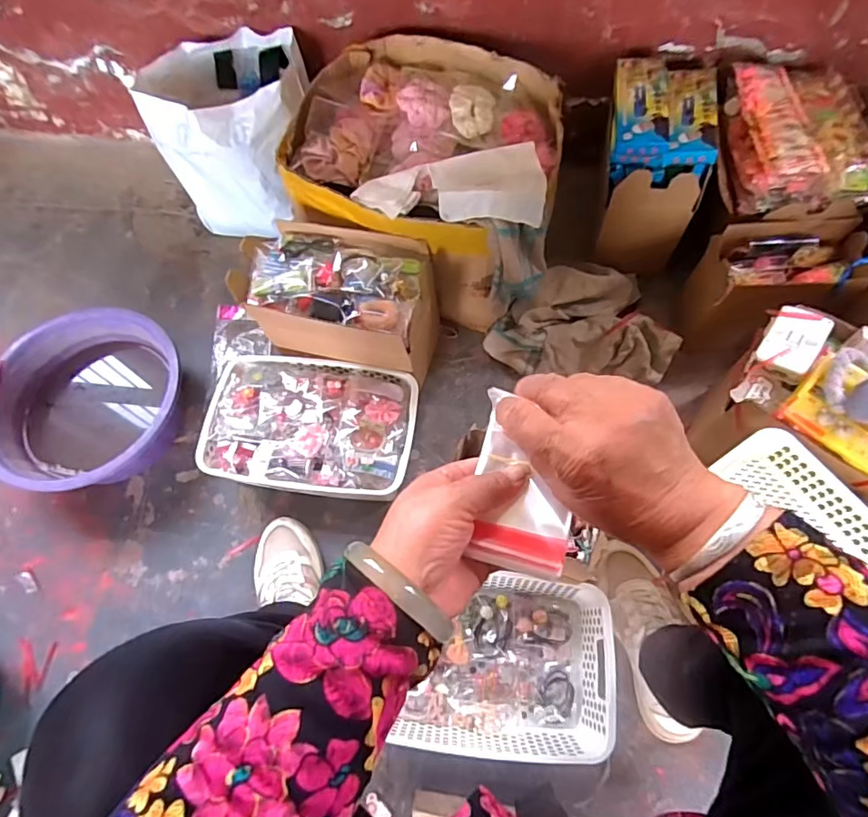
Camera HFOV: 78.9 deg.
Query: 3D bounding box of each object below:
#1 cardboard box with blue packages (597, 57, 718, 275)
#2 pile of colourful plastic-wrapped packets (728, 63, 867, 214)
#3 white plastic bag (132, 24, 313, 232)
[{"bbox_3d":[0.341,-0.420,0.831,0.145,0.146,0.252,5,66,3],"label":"cardboard box with blue packages"},{"bbox_3d":[0.534,-0.404,0.775,0.190,0.061,0.254,2,66,1],"label":"pile of colourful plastic-wrapped packets"},{"bbox_3d":[-0.333,-0.468,0.926,0.249,0.254,0.236,-13,67,-5],"label":"white plastic bag"}]

